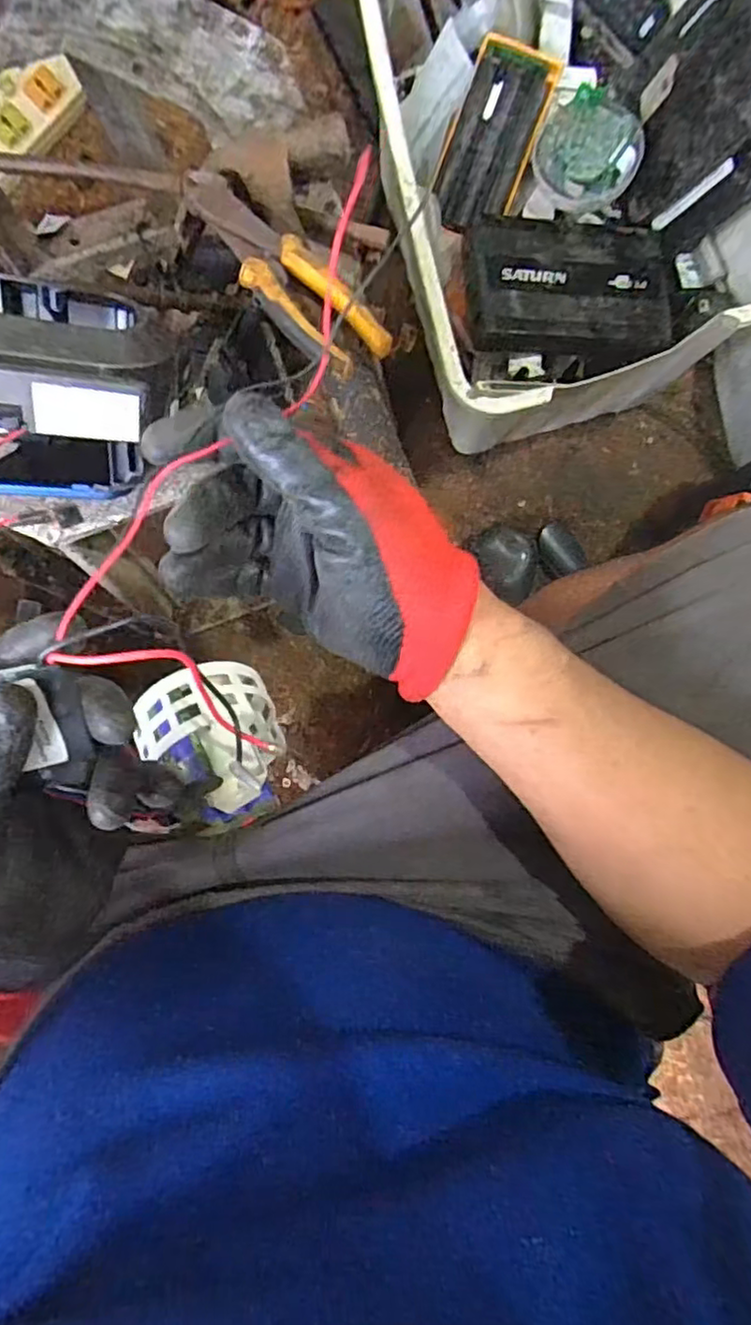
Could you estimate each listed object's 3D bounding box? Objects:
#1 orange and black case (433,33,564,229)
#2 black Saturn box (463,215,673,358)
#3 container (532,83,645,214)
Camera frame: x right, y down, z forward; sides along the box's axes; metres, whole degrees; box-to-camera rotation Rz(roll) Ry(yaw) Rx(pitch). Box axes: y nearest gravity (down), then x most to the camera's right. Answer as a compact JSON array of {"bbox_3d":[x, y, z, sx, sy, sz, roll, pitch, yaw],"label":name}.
[{"bbox_3d":[0.109,-0.477,0.591,0.074,0.023,0.162,19,92,-3],"label":"orange and black case"},{"bbox_3d":[0.175,-0.334,0.579,0.185,0.032,0.123,-1,93,-2],"label":"black Saturn box"},{"bbox_3d":[0.189,-0.455,0.576,0.080,0.033,0.092,-39,93,0],"label":"container"}]

